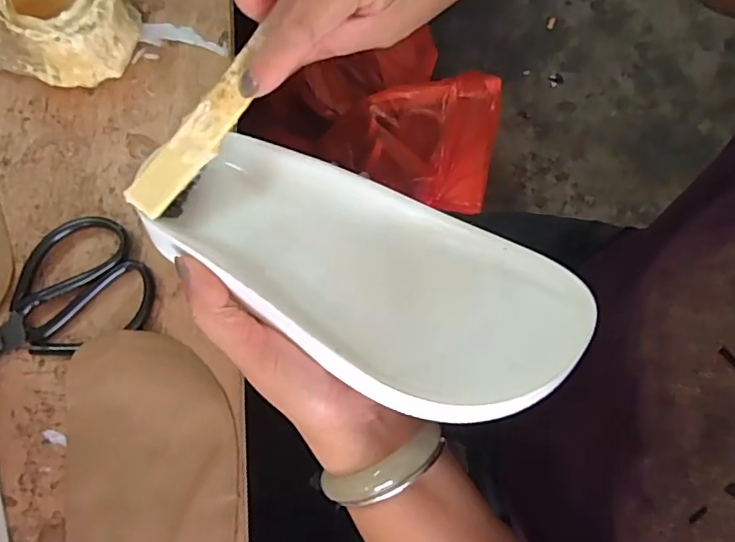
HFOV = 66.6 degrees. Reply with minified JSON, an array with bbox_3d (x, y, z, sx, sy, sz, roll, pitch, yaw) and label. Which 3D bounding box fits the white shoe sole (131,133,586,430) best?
[{"bbox_3d":[-0.003,0.000,0.267,0.203,0.027,0.092,26,80,15],"label":"white shoe sole"}]

